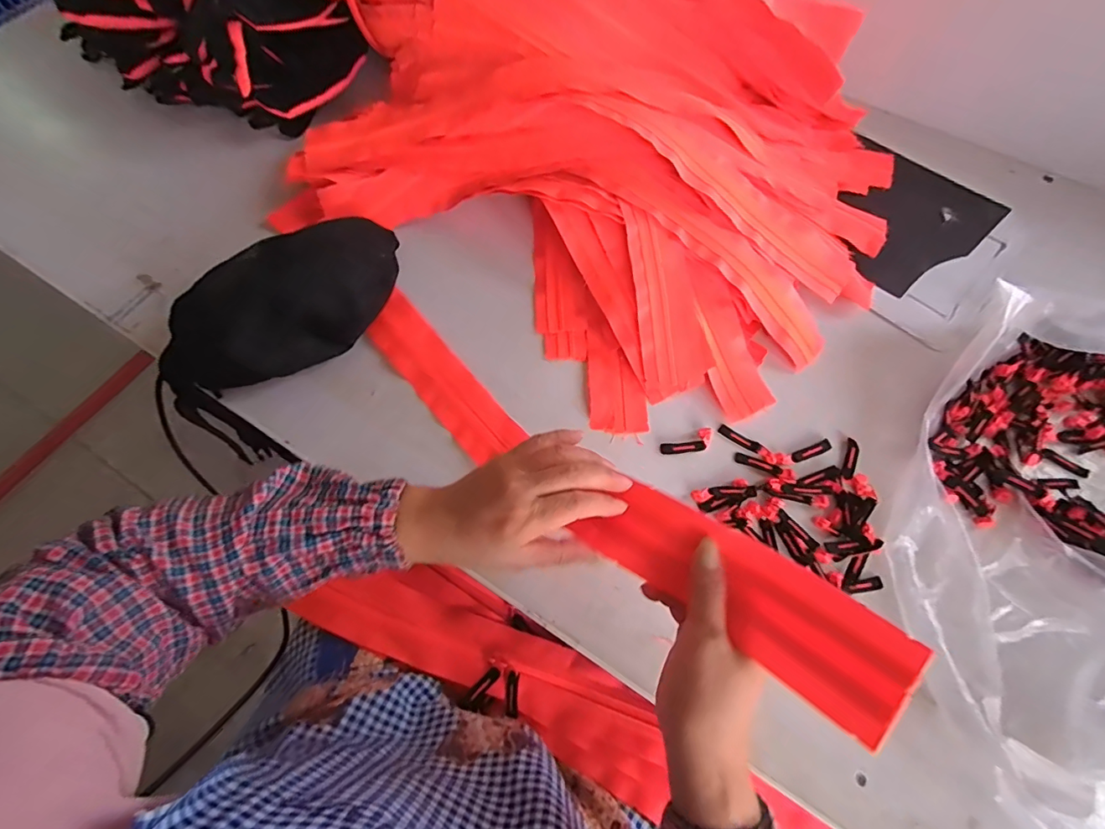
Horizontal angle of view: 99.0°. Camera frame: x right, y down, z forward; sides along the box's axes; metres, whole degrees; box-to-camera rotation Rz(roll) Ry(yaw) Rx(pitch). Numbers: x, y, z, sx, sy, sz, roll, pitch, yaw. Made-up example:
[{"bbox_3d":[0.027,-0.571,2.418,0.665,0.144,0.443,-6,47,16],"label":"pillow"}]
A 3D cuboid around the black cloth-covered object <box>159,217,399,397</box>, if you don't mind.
[{"bbox_3d":[-0.285,-0.117,0.491,0.290,0.074,0.118,-35,72,-14],"label":"black cloth-covered object"}]

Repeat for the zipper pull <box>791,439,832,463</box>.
[{"bbox_3d":[0.272,0.038,0.495,0.048,0.004,0.012,-21,67,-11],"label":"zipper pull"}]

